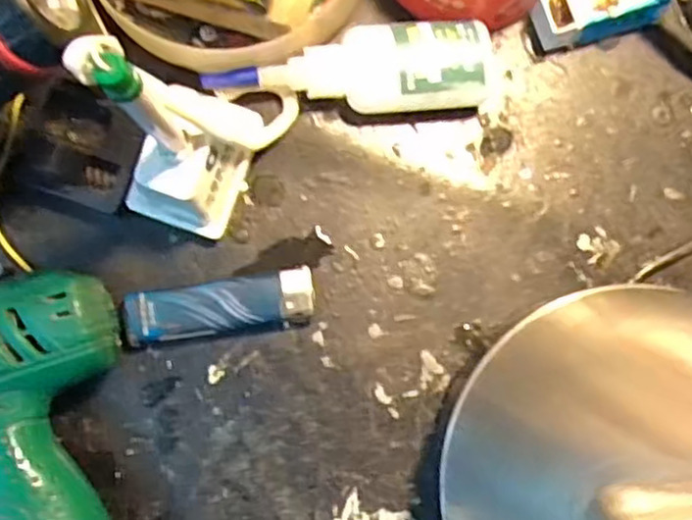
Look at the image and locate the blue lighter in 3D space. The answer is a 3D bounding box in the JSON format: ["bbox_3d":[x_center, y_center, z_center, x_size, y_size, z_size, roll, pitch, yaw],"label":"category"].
[{"bbox_3d":[-0.055,0.022,0.312,0.081,0.013,0.025,-9,89,-3],"label":"blue lighter"}]

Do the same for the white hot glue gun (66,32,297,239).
[{"bbox_3d":[-0.057,-0.051,0.254,0.049,0.135,0.078,33,87,-1],"label":"white hot glue gun"}]

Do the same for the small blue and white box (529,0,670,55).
[{"bbox_3d":[0.116,-0.116,0.328,0.057,0.020,0.029,-19,89,-3],"label":"small blue and white box"}]

